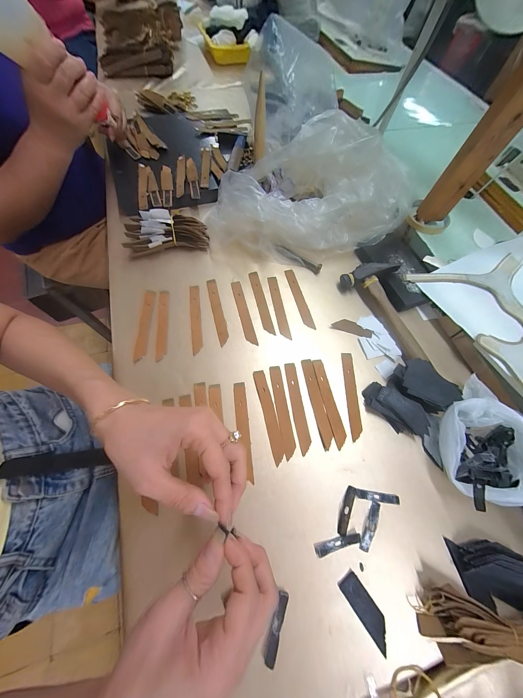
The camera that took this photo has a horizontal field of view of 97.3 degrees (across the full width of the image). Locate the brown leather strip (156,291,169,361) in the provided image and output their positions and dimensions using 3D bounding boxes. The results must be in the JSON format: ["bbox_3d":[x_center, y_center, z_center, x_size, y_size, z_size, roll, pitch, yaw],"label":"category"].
[{"bbox_3d":[-0.159,-0.041,0.369,0.017,0.004,0.124,-5,66,-5],"label":"brown leather strip"}]

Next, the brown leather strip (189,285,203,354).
[{"bbox_3d":[-0.107,-0.050,0.376,0.018,0.005,0.123,-9,69,-3],"label":"brown leather strip"}]

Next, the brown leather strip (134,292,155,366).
[{"bbox_3d":[-0.187,-0.040,0.369,0.020,0.006,0.124,-1,66,-3],"label":"brown leather strip"}]

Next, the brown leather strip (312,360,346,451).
[{"bbox_3d":[0.097,0.073,0.327,0.018,0.004,0.123,-9,67,-6],"label":"brown leather strip"}]

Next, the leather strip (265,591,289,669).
[{"bbox_3d":[0.015,0.281,0.232,0.011,0.004,0.054,19,67,6],"label":"leather strip"}]

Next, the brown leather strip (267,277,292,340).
[{"bbox_3d":[0.030,-0.071,0.390,0.018,0.004,0.119,-9,69,-5],"label":"brown leather strip"}]

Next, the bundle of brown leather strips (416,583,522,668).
[{"bbox_3d":[0.240,0.289,0.224,0.144,0.037,0.062,16,66,4],"label":"bundle of brown leather strips"}]

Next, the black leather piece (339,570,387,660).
[{"bbox_3d":[0.111,0.273,0.241,0.023,0.004,0.063,-33,72,-16],"label":"black leather piece"}]

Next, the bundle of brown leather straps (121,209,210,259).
[{"bbox_3d":[-0.173,-0.213,0.419,0.143,0.054,0.058,-10,67,-7],"label":"bundle of brown leather straps"}]

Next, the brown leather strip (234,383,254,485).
[{"bbox_3d":[-0.026,0.107,0.308,0.018,0.004,0.125,-6,66,-5],"label":"brown leather strip"}]

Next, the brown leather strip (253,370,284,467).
[{"bbox_3d":[0.011,0.089,0.317,0.018,0.004,0.125,-12,67,-8],"label":"brown leather strip"}]

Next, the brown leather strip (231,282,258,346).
[{"bbox_3d":[-0.030,-0.061,0.383,0.017,0.004,0.121,-14,70,-6],"label":"brown leather strip"}]

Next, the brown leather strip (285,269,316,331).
[{"bbox_3d":[0.066,-0.089,0.400,0.016,0.004,0.122,-14,67,-8],"label":"brown leather strip"}]

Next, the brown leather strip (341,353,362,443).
[{"bbox_3d":[0.131,0.065,0.336,0.016,0.005,0.124,2,66,-2],"label":"brown leather strip"}]

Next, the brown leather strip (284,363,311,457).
[{"bbox_3d":[0.051,0.079,0.325,0.016,0.004,0.123,-7,67,-5],"label":"brown leather strip"}]

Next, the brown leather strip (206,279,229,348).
[{"bbox_3d":[-0.072,-0.064,0.379,0.016,0.004,0.123,-13,67,-8],"label":"brown leather strip"}]

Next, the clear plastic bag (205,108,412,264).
[{"bbox_3d":[0.084,-0.278,0.419,0.358,0.128,0.193,-11,67,-7],"label":"clear plastic bag"}]

